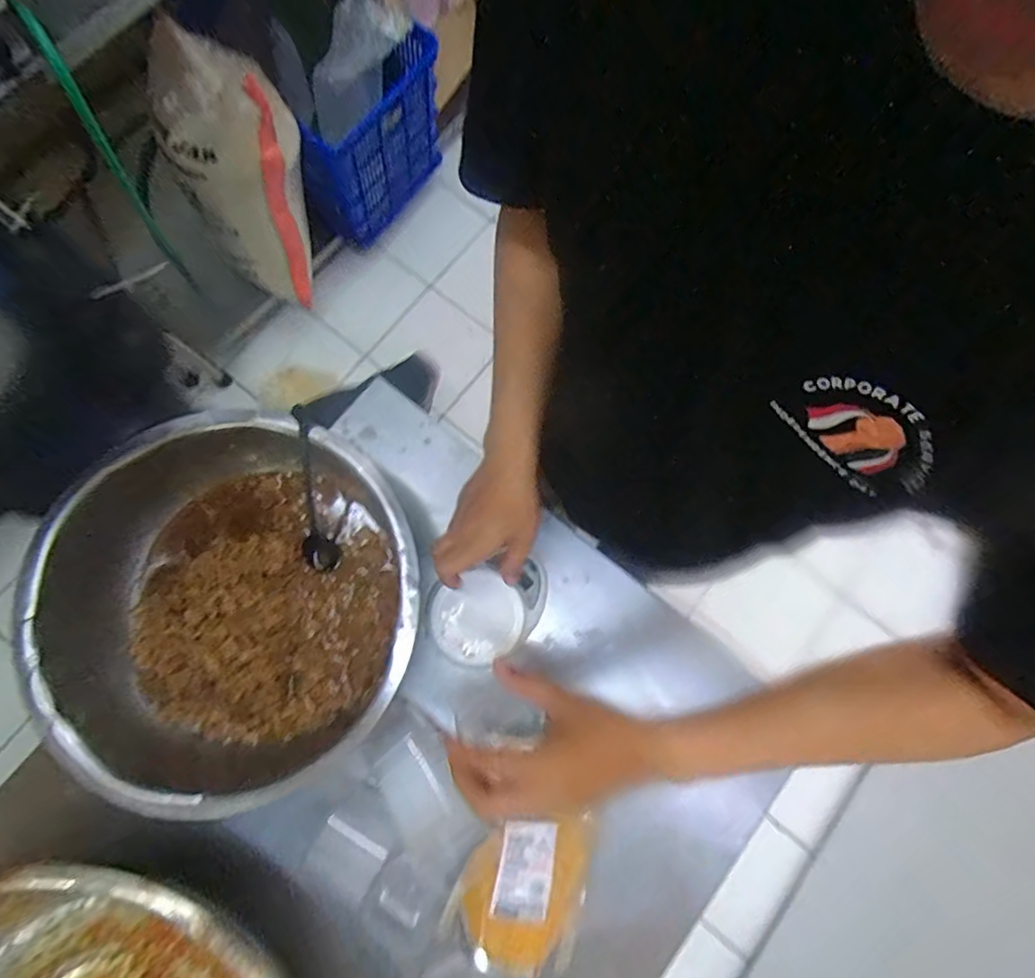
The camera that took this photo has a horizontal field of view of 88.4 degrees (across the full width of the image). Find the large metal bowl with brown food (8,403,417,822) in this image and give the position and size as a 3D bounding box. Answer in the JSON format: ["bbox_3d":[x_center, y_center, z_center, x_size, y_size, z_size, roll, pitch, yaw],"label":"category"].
[{"bbox_3d":[-0.288,0.114,0.571,0.362,0.131,0.340,0,78,-1],"label":"large metal bowl with brown food"}]

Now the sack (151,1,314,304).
[{"bbox_3d":[-0.612,-0.705,1.223,0.290,0.686,0.165,-35,81,-8],"label":"sack"}]

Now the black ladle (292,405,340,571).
[{"bbox_3d":[-0.232,-0.002,0.607,0.035,0.048,0.197,3,115,0],"label":"black ladle"}]

